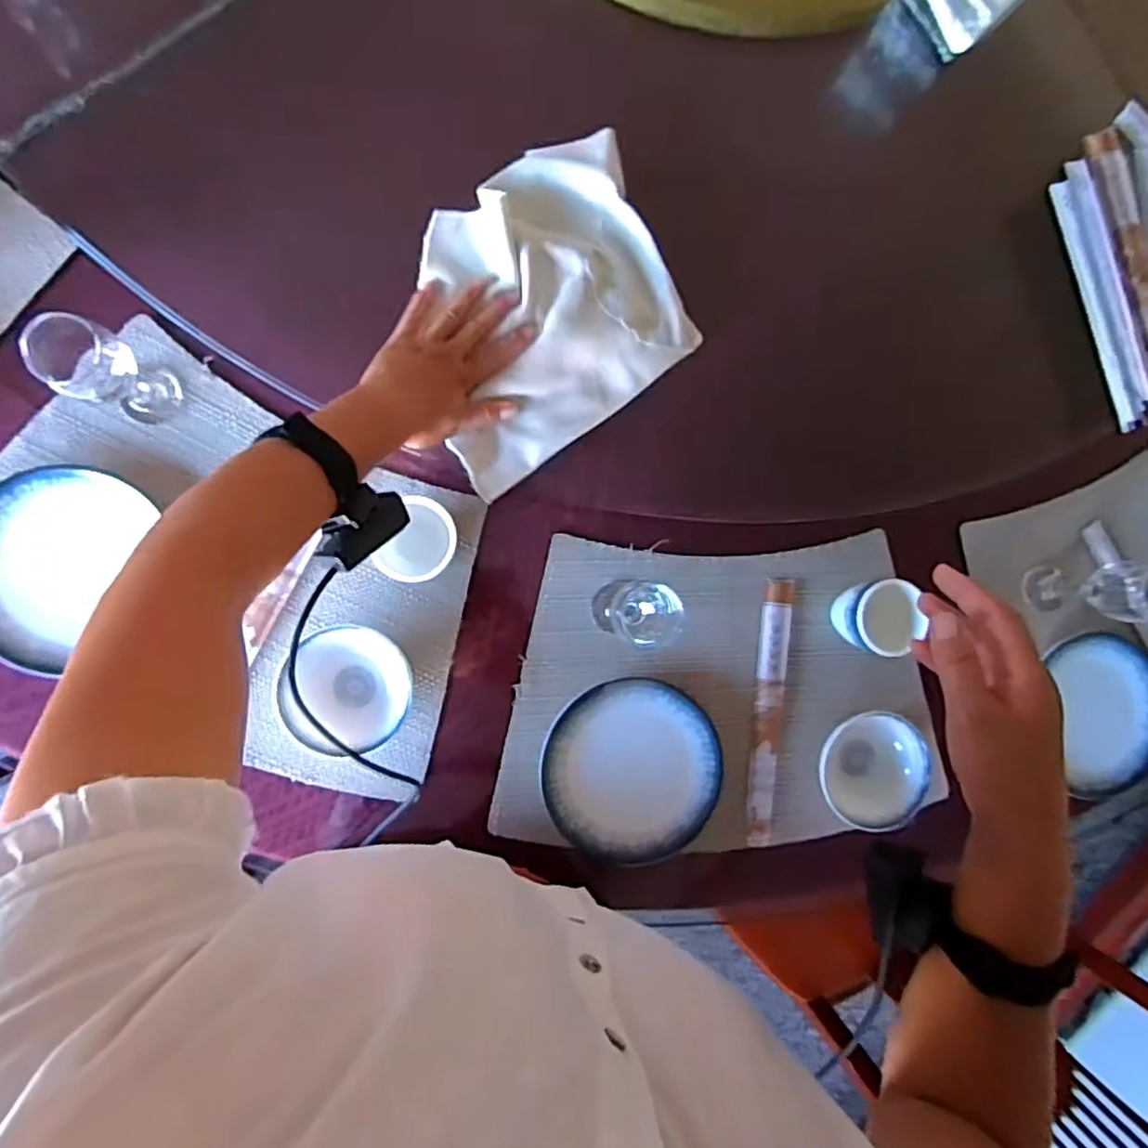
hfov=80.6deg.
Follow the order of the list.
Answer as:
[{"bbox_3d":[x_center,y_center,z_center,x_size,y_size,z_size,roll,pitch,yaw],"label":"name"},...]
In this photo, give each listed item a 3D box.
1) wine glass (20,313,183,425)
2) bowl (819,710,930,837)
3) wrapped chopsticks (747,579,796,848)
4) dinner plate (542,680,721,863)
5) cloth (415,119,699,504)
[{"bbox_3d":[-0.373,-0.160,0.542,0.051,0.128,0.055,0,90,-9],"label":"wine glass"},{"bbox_3d":[0.296,0.196,0.688,0.103,0.050,0.112,0,90,-9],"label":"bowl"},{"bbox_3d":[0.200,0.142,0.691,0.031,0.011,0.270,6,89,-9],"label":"wrapped chopsticks"},{"bbox_3d":[0.061,0.197,0.662,0.166,0.015,0.184,-25,94,-9],"label":"dinner plate"},{"bbox_3d":[-0.027,-0.243,0.612,0.239,0.034,0.269,-25,94,-9],"label":"cloth"}]

